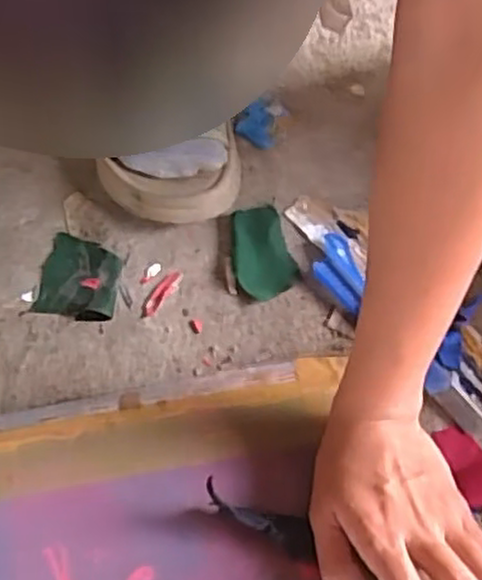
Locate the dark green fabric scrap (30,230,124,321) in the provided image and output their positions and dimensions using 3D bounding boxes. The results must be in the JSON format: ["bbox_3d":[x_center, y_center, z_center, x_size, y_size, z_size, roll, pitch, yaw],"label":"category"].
[{"bbox_3d":[-0.118,-0.011,0.532,0.058,0.010,0.061,6,67,4],"label":"dark green fabric scrap"}]

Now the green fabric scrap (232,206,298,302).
[{"bbox_3d":[0.014,-0.027,0.532,0.042,0.012,0.066,-18,68,-6],"label":"green fabric scrap"}]

